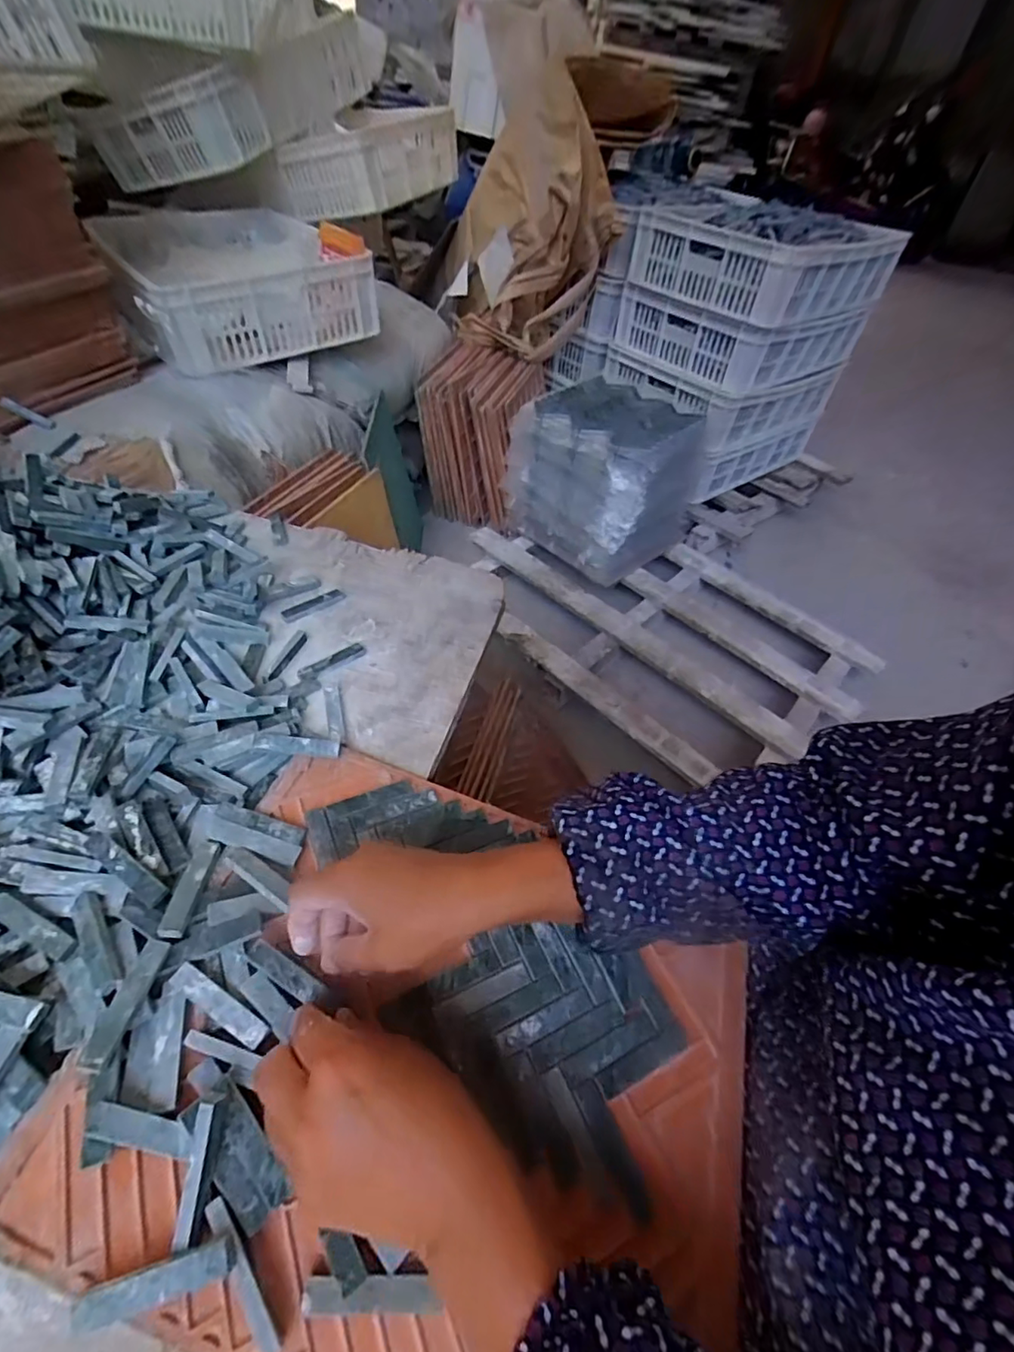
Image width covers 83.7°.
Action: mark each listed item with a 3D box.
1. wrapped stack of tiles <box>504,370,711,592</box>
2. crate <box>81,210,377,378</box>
[{"bbox_3d":[0.210,-0.422,1.243,0.312,0.312,0.334,35,52,24],"label":"wrapped stack of tiles"},{"bbox_3d":[-0.543,-0.785,1.127,0.396,0.138,0.513,-24,54,-26],"label":"crate"}]

